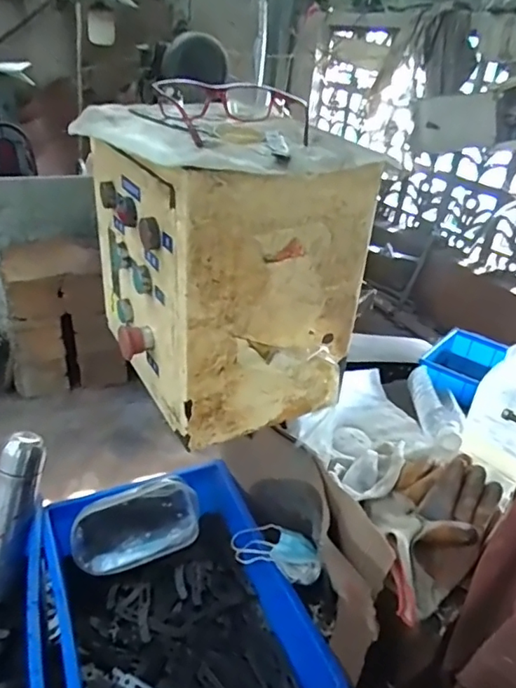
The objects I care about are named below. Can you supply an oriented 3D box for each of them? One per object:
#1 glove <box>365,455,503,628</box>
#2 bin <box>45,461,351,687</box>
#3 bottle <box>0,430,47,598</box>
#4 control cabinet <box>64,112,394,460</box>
[{"bbox_3d":[0.194,0.208,0.605,0.179,0.074,0.123,-21,40,-37],"label":"glove"},{"bbox_3d":[-0.119,0.366,0.724,0.309,0.118,0.409,-9,34,-23],"label":"bin"},{"bbox_3d":[-0.366,0.253,0.773,0.063,0.245,0.056,16,2,17],"label":"bottle"},{"bbox_3d":[-0.049,-0.084,0.576,0.207,0.284,0.259,-17,38,-33],"label":"control cabinet"}]

